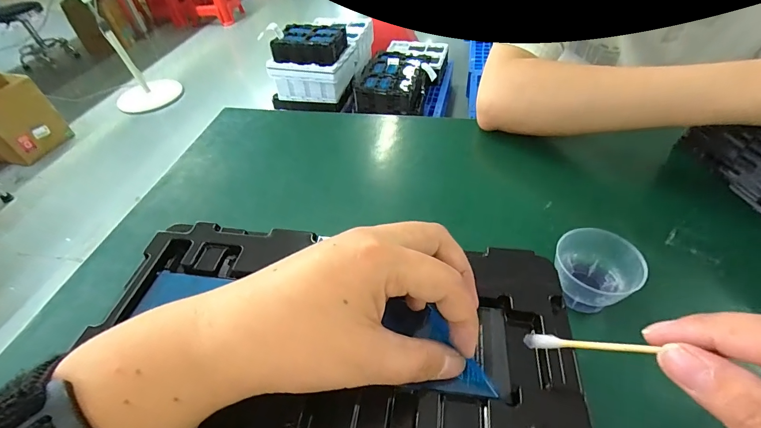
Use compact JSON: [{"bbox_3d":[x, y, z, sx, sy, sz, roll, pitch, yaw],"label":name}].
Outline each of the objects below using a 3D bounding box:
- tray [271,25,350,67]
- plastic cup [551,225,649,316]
[{"bbox_3d":[-0.301,-0.721,1.499,0.288,0.103,0.172,6,48,10],"label":"tray"},{"bbox_3d":[0.181,0.048,0.303,0.059,0.049,0.063,-3,47,3],"label":"plastic cup"}]

